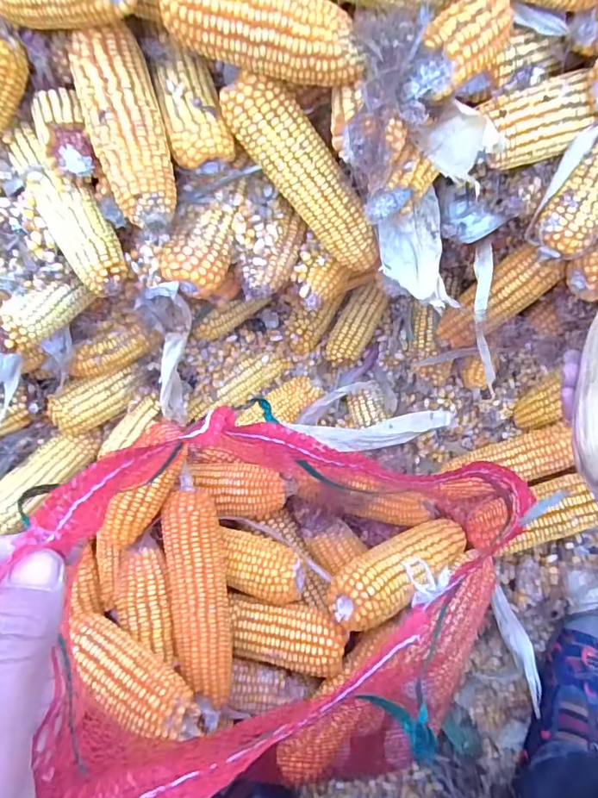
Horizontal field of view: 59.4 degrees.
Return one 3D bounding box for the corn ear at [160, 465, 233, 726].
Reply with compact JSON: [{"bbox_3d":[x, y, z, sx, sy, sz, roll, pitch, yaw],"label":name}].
[{"bbox_3d":[-0.090,0.170,0.465,0.049,0.056,0.201,-10,84,-2],"label":"corn ear"}]

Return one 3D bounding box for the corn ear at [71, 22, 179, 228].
[{"bbox_3d":[-0.123,-0.192,0.389,0.048,0.058,0.142,-15,85,-3],"label":"corn ear"}]

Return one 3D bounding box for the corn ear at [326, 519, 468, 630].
[{"bbox_3d":[0.105,0.158,0.503,0.168,0.049,0.050,-18,84,-38],"label":"corn ear"}]

